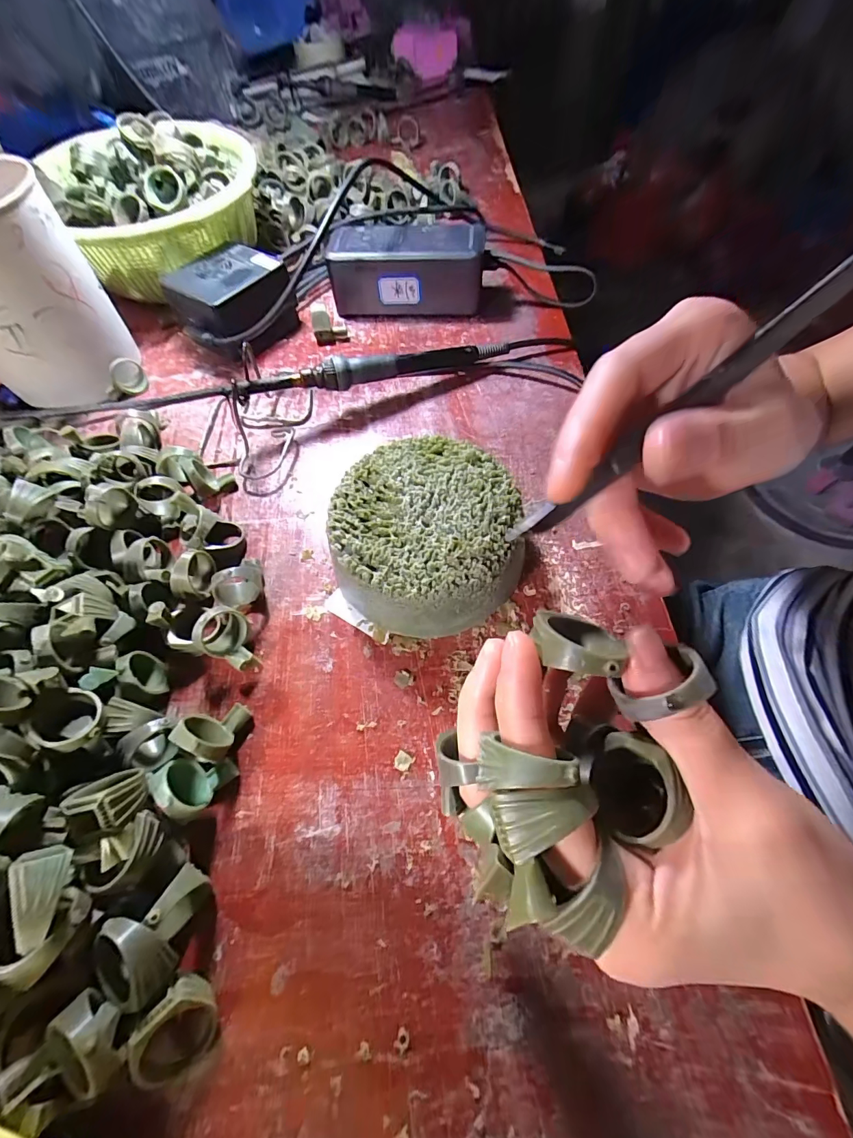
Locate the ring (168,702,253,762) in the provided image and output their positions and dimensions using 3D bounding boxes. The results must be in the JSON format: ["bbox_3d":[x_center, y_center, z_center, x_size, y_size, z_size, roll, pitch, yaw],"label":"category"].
[{"bbox_3d":[-0.099,0.074,0.191,0.024,0.028,0.027,4,59,1],"label":"ring"}]

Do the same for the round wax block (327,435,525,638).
[{"bbox_3d":[-0.002,-0.018,0.228,0.094,0.049,0.099,-1,61,2],"label":"round wax block"}]

